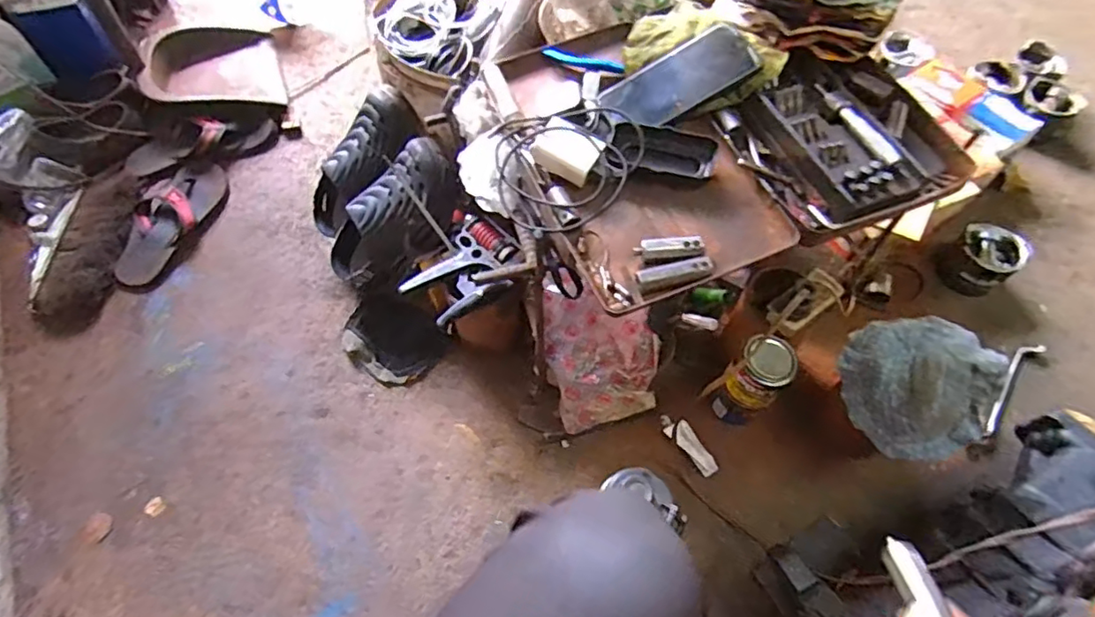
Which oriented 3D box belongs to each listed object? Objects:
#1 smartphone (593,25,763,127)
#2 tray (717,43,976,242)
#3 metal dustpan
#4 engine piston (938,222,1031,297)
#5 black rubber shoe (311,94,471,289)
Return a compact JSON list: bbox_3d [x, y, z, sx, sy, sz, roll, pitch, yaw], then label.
[{"bbox_3d":[0.142,-0.249,0.641,0.161,0.012,0.076,-25,65,6],"label":"smartphone"},{"bbox_3d":[0.305,-0.182,0.613,0.224,0.043,0.220,-24,63,-14],"label":"tray"},{"bbox_3d":[-0.656,-0.488,1.175,0.249,0.079,0.274,-9,63,-5],"label":"metal dustpan"},{"bbox_3d":[0.696,-0.075,0.953,0.097,0.079,0.092,0,63,0],"label":"engine piston"},{"bbox_3d":[-0.288,-0.208,0.888,0.072,0.271,0.097,5,51,-49],"label":"black rubber shoe"}]

